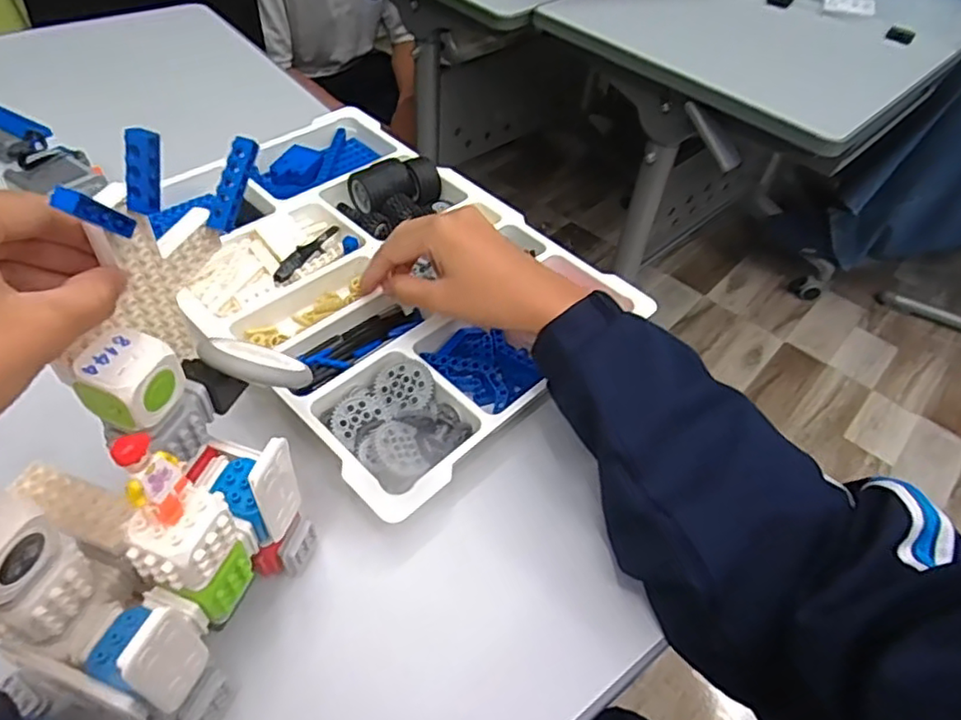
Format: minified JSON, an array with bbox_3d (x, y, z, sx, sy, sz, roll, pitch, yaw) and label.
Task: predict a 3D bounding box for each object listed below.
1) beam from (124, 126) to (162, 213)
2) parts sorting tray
[{"bbox_3d":[-0.134,-0.075,0.251,0.012,0.032,0.008,16,23,9],"label":"beam"},{"bbox_3d":[-0.091,-0.079,0.507,0.260,0.032,0.373,-35,60,-30],"label":"parts sorting tray"}]

